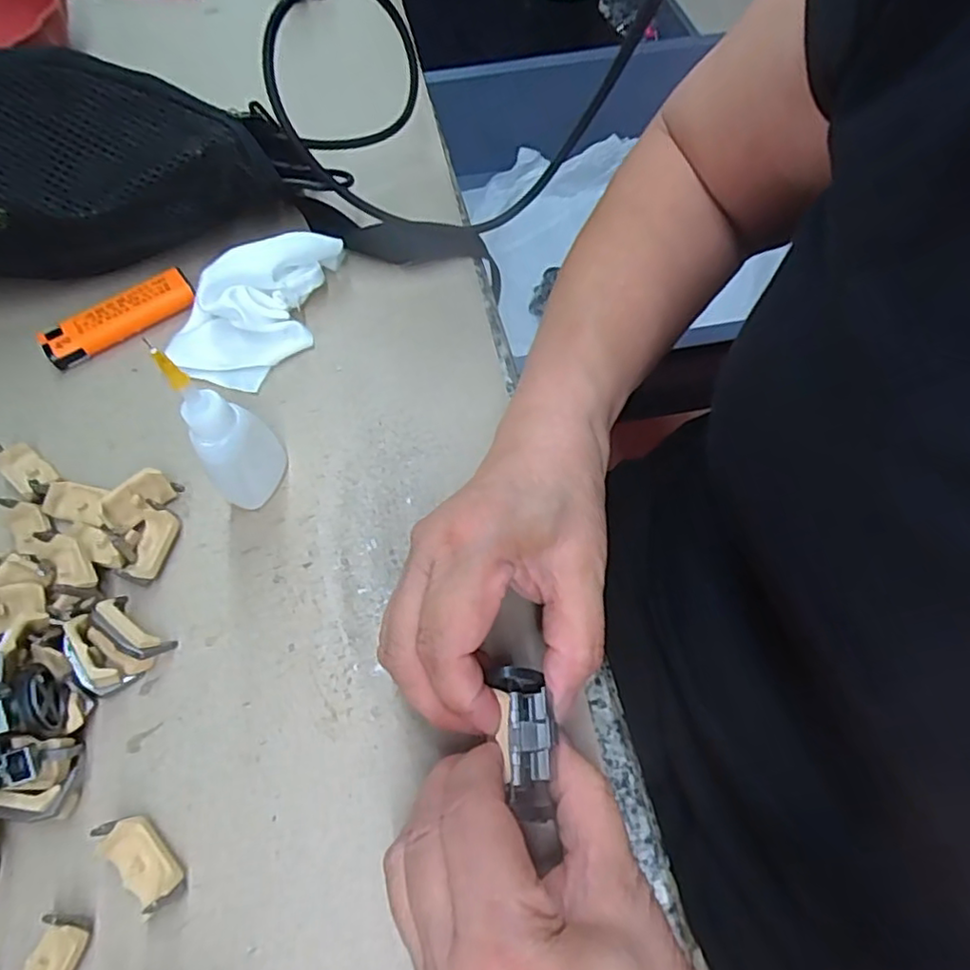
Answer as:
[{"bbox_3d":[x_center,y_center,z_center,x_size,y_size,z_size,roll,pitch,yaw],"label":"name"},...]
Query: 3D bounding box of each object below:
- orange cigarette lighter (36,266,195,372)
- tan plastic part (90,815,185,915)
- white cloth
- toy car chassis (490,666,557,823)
[{"bbox_3d":[-0.199,-0.091,0.346,0.079,0.014,0.022,-33,66,-14],"label":"orange cigarette lighter"},{"bbox_3d":[-0.121,0.133,0.224,0.036,0.017,0.017,38,70,19],"label":"tan plastic part"},{"bbox_3d":[-0.116,-0.094,0.332,0.051,0.034,0.109,40,71,20],"label":"white cloth"},{"bbox_3d":[0.014,0.086,0.213,0.017,0.013,0.048,-6,67,-1],"label":"toy car chassis"}]

